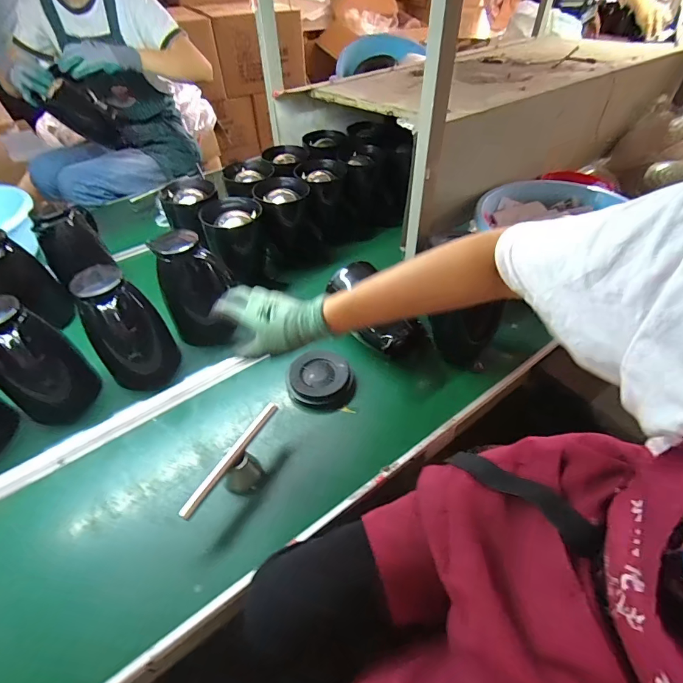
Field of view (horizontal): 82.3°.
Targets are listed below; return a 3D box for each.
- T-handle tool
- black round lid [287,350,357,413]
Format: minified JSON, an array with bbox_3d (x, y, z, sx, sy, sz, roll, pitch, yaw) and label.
[{"bbox_3d":[-0.152,0.193,0.596,0.050,0.078,0.193,20,51,16],"label":"T-handle tool"},{"bbox_3d":[-0.037,0.074,0.725,0.122,0.035,0.116,1,49,-1],"label":"black round lid"}]

